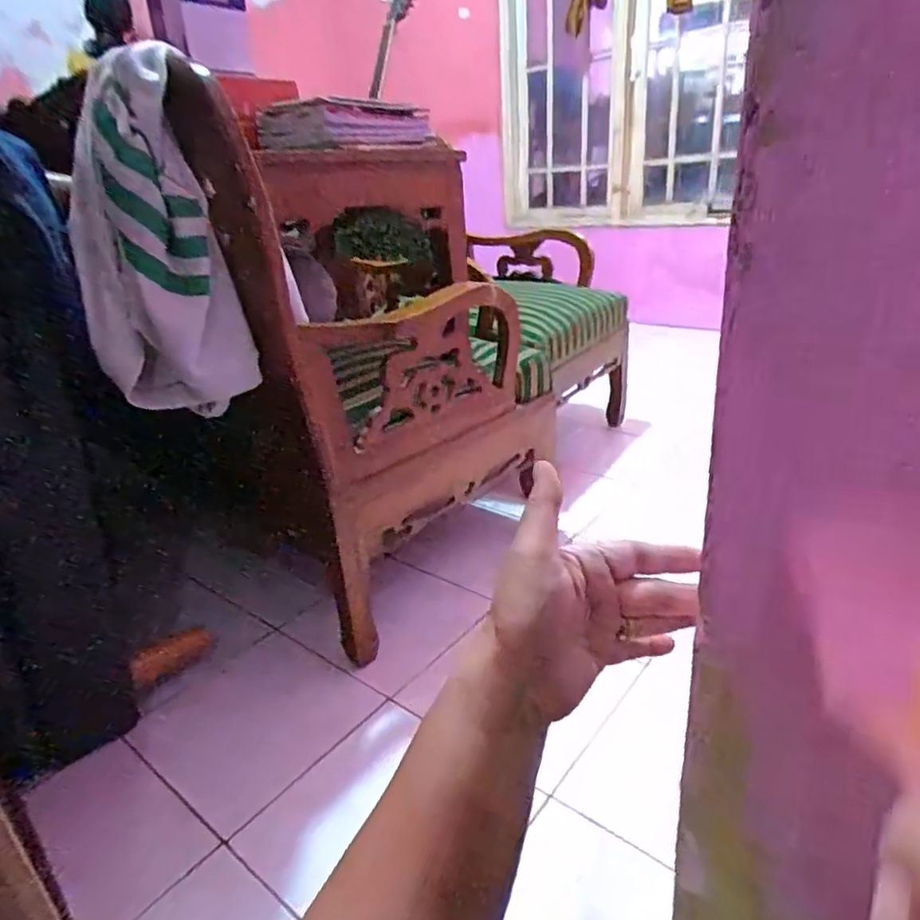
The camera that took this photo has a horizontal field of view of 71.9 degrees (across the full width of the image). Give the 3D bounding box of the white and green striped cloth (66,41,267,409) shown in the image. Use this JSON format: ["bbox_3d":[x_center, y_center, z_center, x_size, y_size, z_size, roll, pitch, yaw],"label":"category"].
[{"bbox_3d":[-0.386,-0.267,0.796,0.185,0.408,0.097,-14,26,-21],"label":"white and green striped cloth"}]

